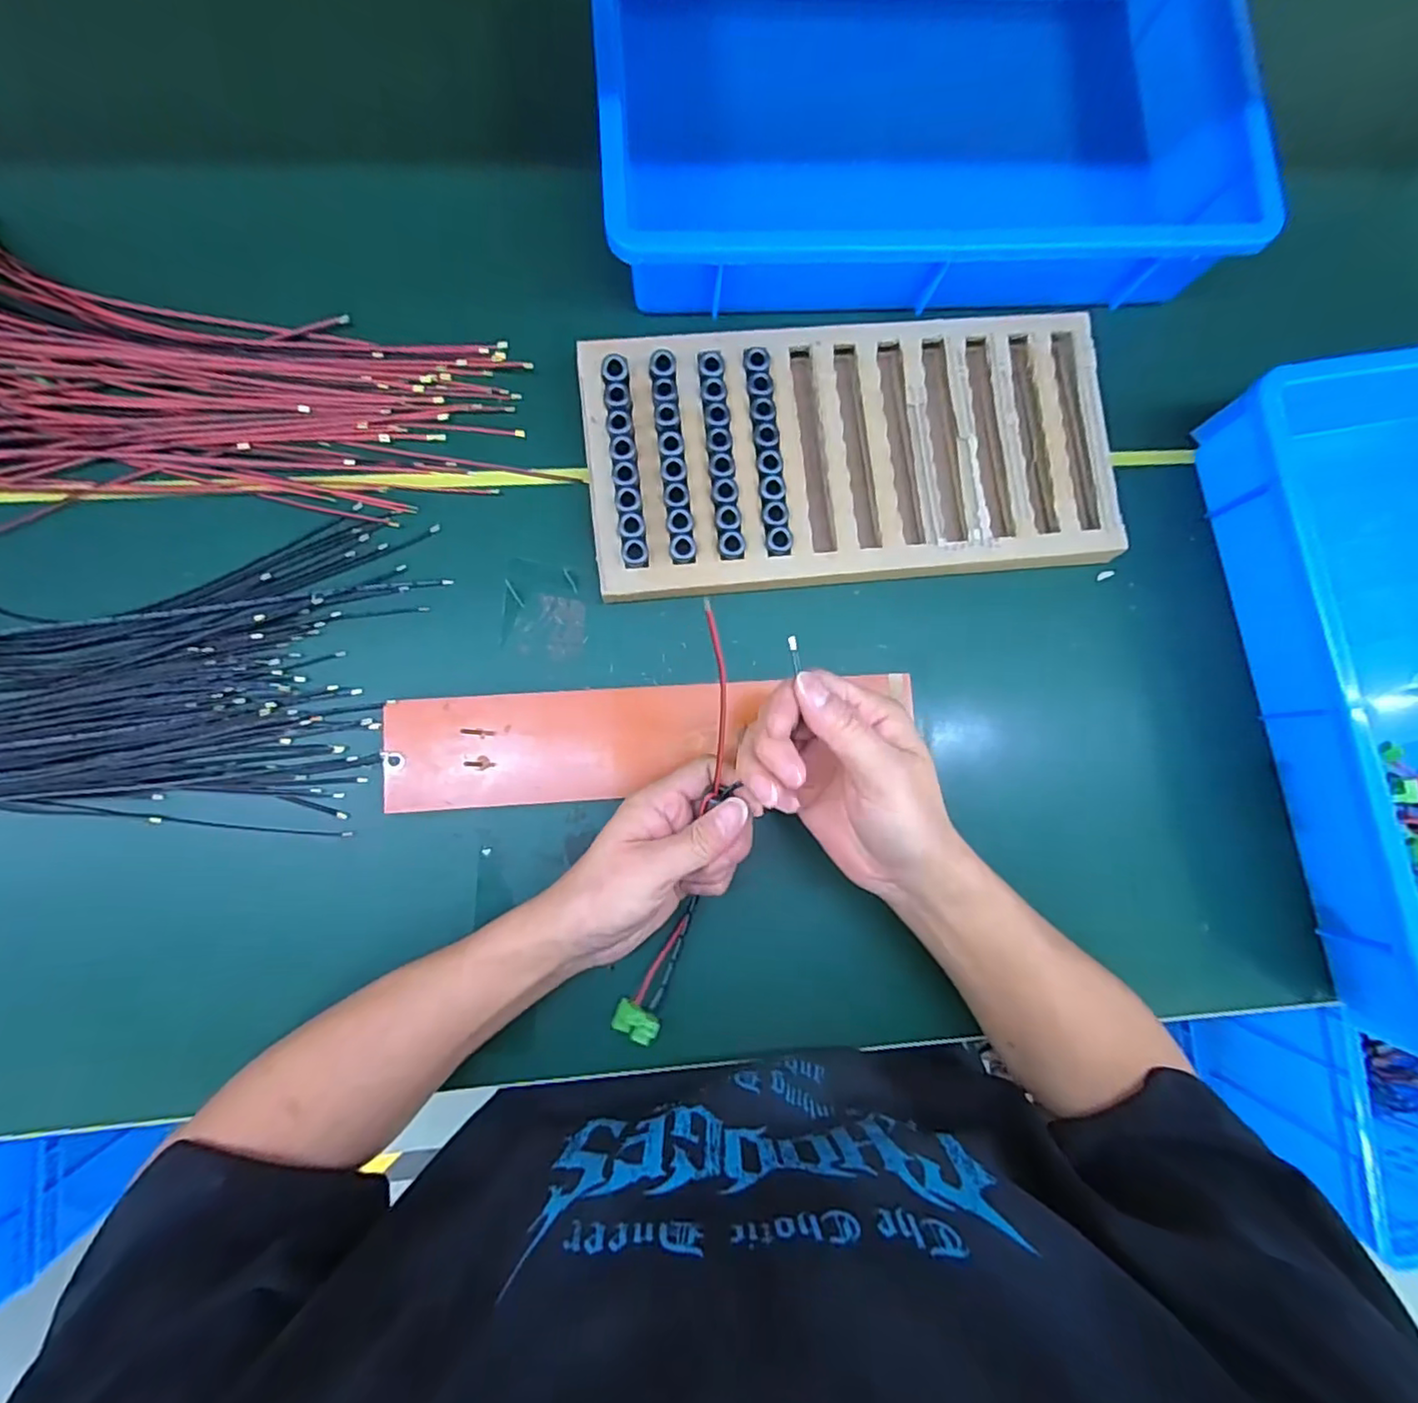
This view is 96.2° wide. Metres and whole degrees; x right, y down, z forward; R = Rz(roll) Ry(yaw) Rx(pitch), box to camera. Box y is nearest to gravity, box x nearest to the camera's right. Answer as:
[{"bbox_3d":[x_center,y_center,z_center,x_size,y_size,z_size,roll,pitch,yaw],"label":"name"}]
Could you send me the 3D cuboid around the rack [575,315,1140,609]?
[{"bbox_3d":[0.099,-0.170,0.440,0.355,0.030,0.177,-5,86,-4],"label":"rack"}]

